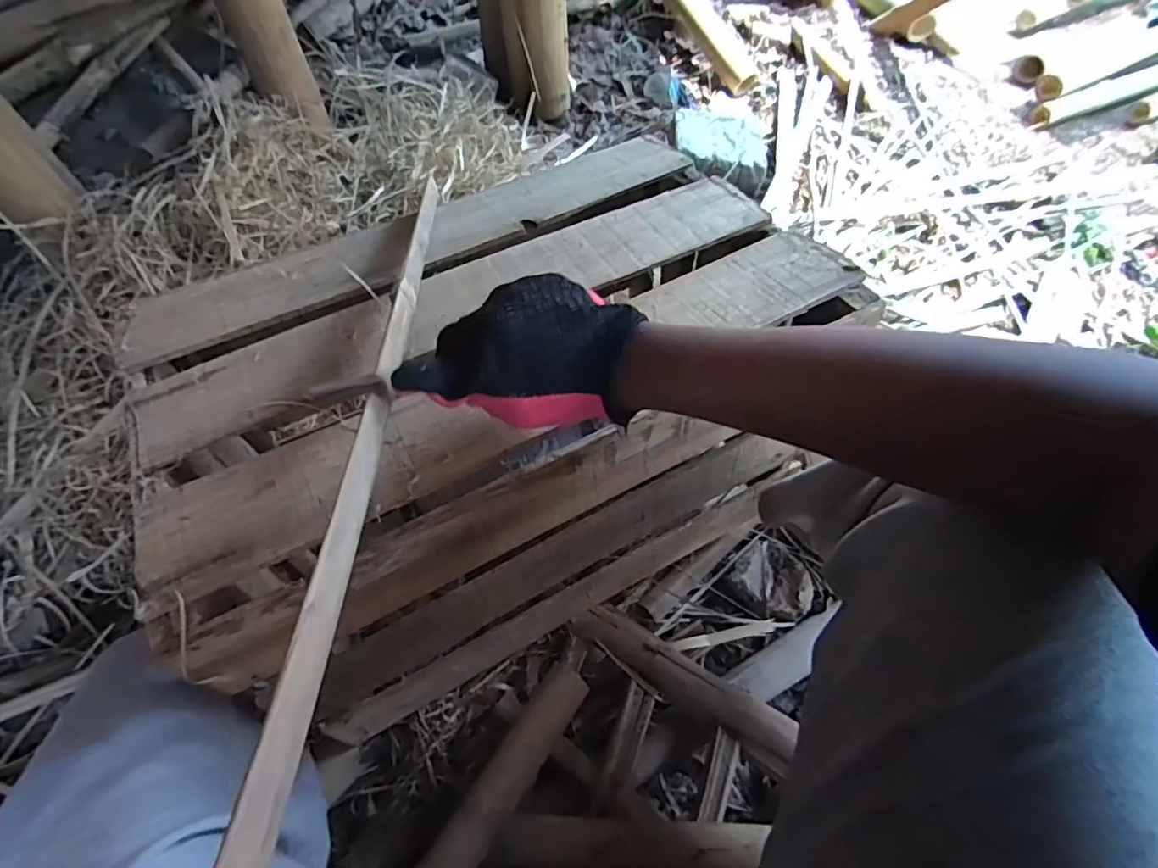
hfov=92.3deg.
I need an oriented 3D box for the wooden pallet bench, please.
[{"bbox_3d":[-0.073,-0.026,0.607,0.578,0.322,0.387,-24,62,-15],"label":"wooden pallet bench"}]

